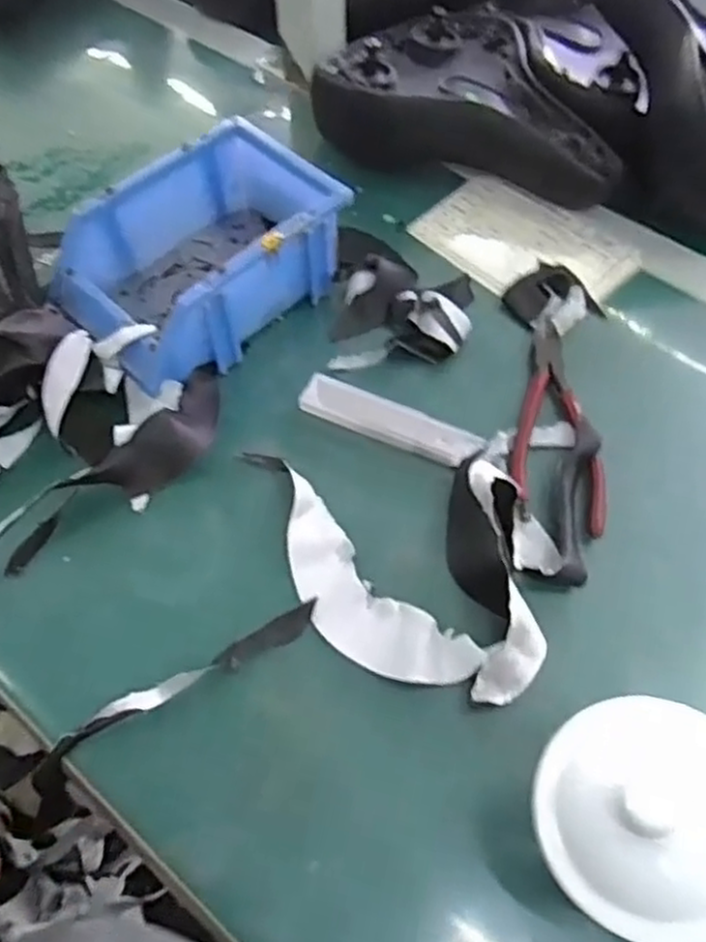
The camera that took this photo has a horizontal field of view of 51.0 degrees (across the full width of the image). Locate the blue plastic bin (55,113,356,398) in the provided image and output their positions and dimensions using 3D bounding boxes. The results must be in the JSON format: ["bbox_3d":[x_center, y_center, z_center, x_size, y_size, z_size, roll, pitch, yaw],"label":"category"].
[{"bbox_3d":[-0.099,-0.145,0.497,0.120,0.071,0.181,40,68,22],"label":"blue plastic bin"}]

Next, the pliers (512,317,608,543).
[{"bbox_3d":[0.126,-0.033,0.468,0.054,0.011,0.157,3,60,2],"label":"pliers"}]

